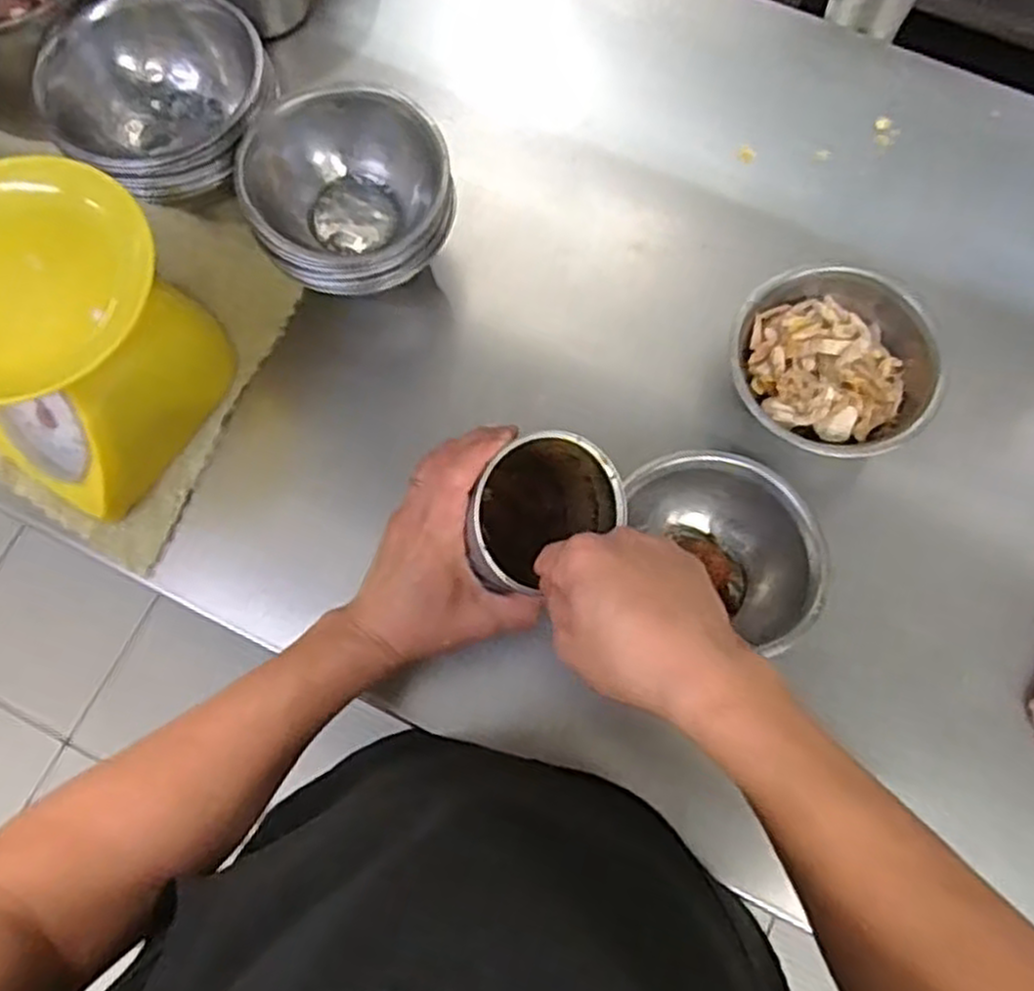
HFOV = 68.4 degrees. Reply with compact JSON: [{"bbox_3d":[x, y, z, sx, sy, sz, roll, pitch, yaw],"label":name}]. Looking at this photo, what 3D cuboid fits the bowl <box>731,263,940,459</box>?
[{"bbox_3d":[0.245,-0.104,0.596,0.147,0.073,0.151,0,73,0],"label":"bowl"}]

